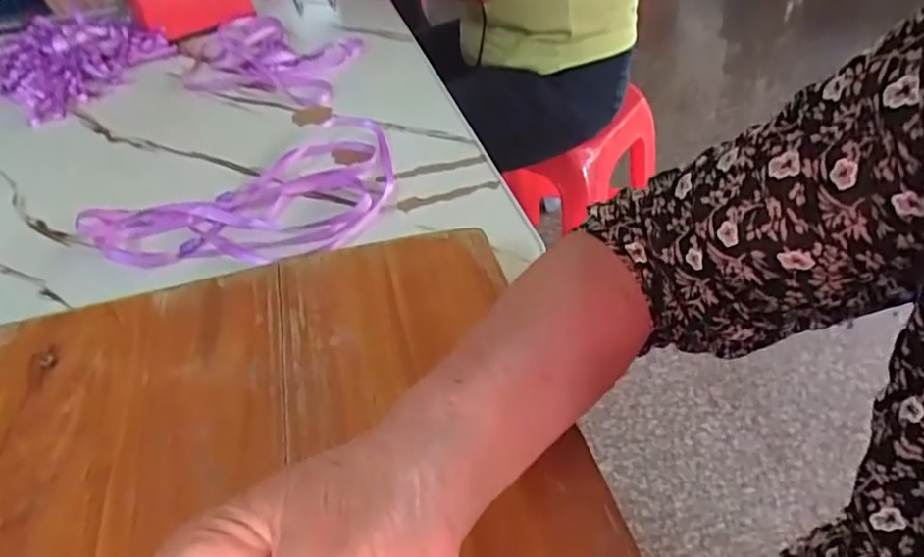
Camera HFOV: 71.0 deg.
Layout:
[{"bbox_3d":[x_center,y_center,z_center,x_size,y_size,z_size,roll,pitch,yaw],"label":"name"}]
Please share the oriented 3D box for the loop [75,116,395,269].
[{"bbox_3d":[-0.191,-0.087,0.588,0.250,0.020,0.210,-6,41,1],"label":"loop"}]

